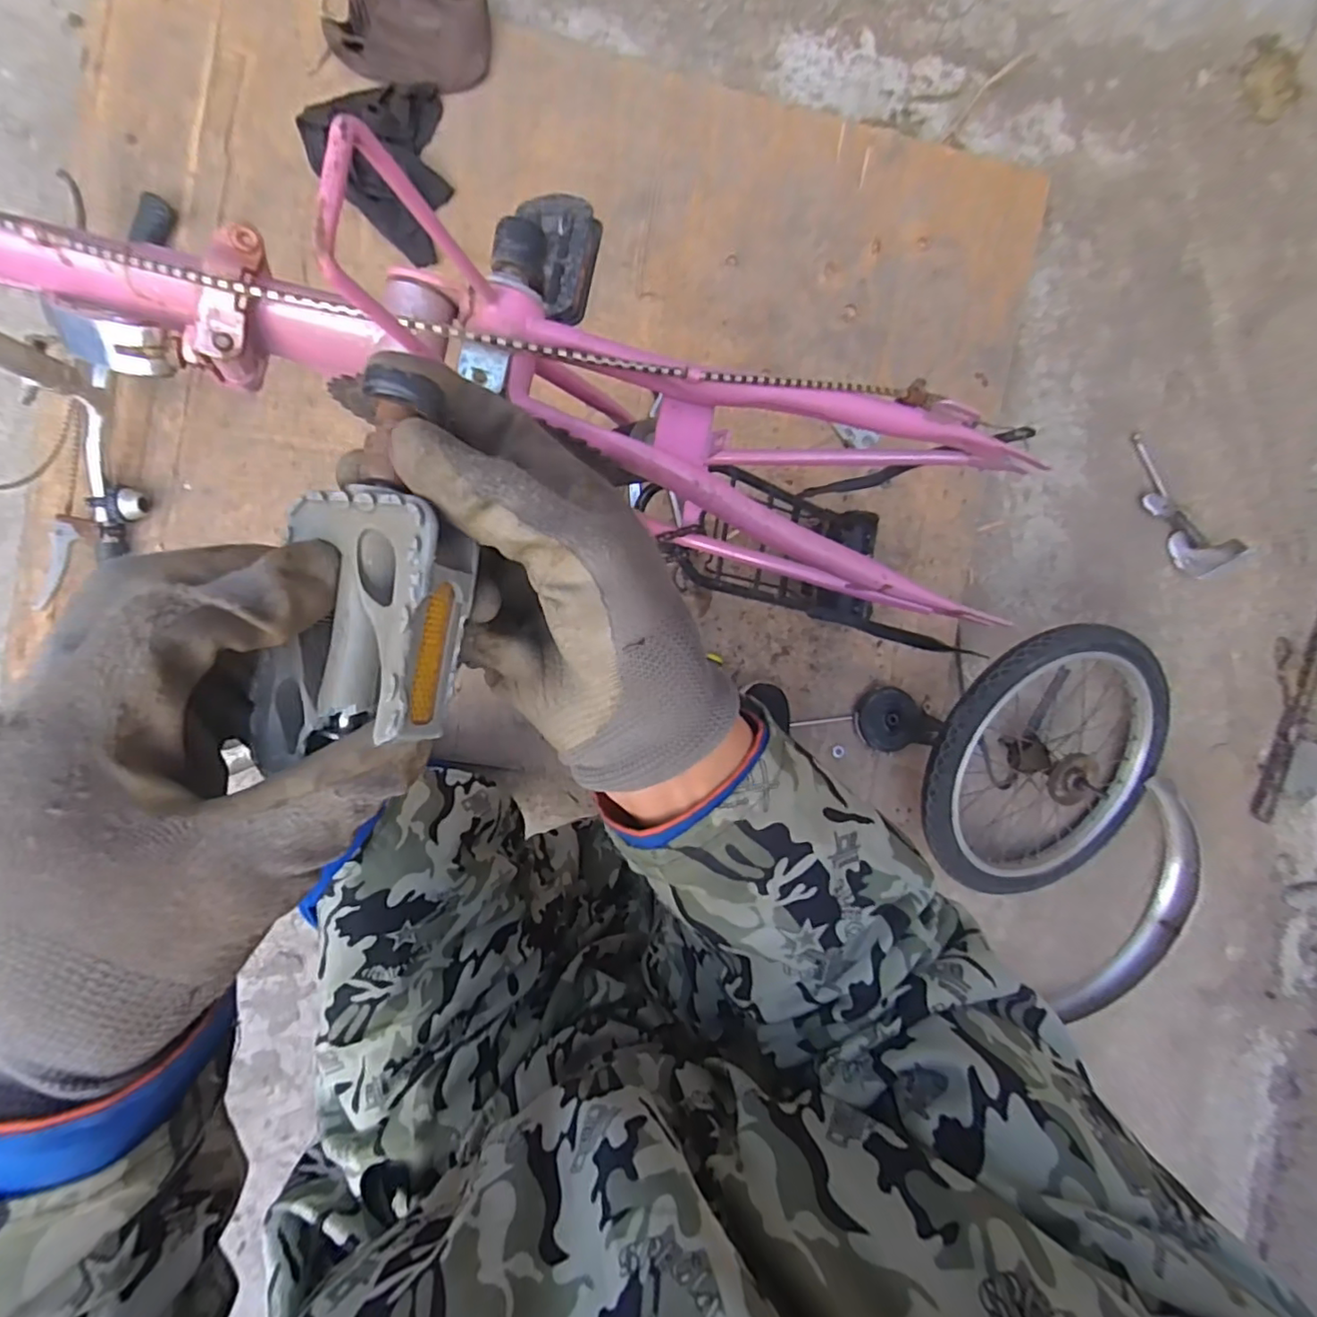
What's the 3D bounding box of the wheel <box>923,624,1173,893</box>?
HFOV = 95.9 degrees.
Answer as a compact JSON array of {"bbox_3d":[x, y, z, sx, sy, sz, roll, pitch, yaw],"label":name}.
[{"bbox_3d":[0.566,0.149,0.912,0.416,0.153,0.416,3,107,-23],"label":"wheel"}]

